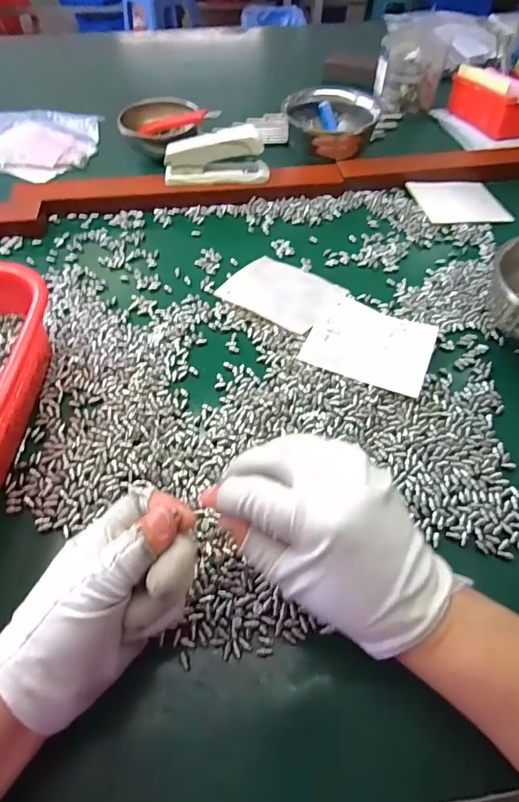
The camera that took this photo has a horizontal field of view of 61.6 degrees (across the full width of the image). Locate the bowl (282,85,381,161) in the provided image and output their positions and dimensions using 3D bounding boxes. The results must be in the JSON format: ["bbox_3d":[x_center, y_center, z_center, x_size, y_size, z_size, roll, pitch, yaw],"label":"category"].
[{"bbox_3d":[0.093,-0.370,0.581,0.123,0.063,0.107,8,56,4],"label":"bowl"}]

